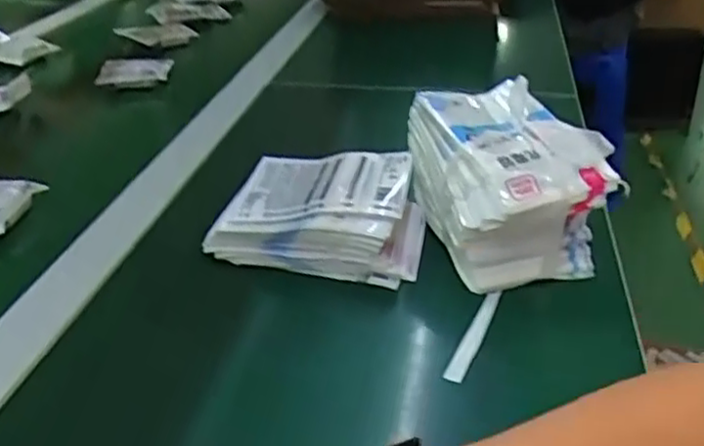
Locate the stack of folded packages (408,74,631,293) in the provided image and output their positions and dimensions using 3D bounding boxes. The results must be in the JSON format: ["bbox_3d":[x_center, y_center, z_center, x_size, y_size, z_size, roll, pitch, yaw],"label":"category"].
[{"bbox_3d":[0.123,-0.034,0.573,0.124,0.113,0.138,-8,31,-13],"label":"stack of folded packages"}]

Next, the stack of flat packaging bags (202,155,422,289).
[{"bbox_3d":[-0.022,-0.012,0.597,0.169,0.054,0.122,7,31,13],"label":"stack of flat packaging bags"}]

